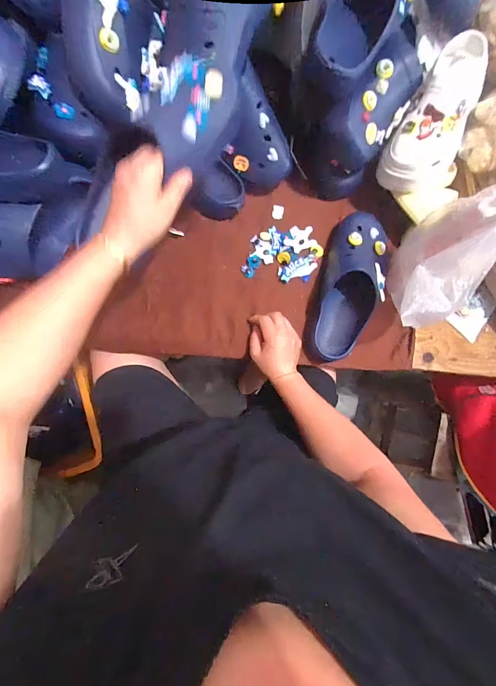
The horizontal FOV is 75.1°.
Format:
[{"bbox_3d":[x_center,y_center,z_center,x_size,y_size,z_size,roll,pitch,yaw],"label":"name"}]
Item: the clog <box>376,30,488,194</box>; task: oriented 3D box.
[{"bbox_3d":[0.324,-0.370,0.540,0.123,0.102,0.217,32,81,-3],"label":"clog"}]

